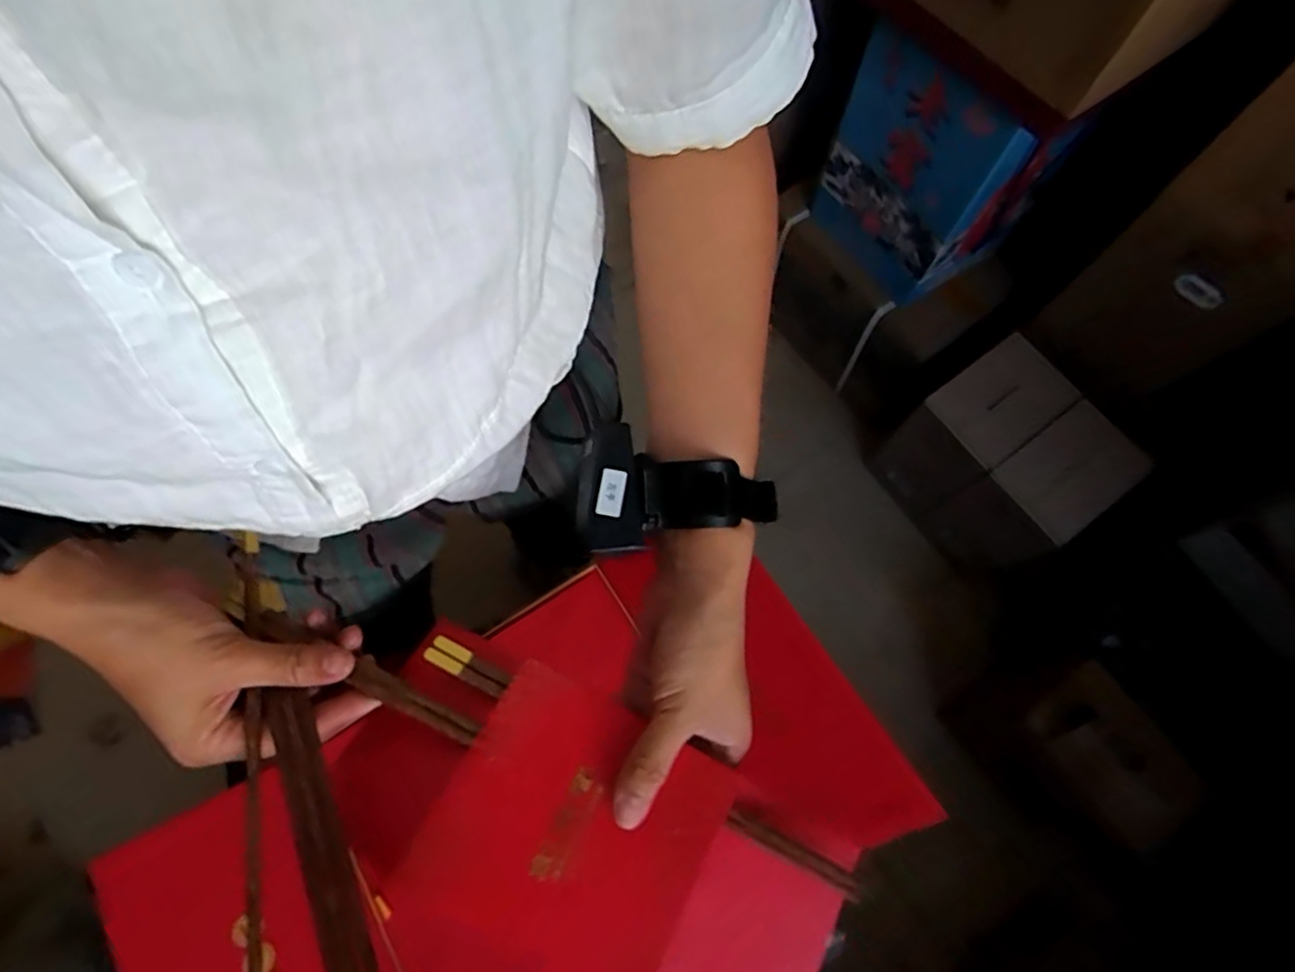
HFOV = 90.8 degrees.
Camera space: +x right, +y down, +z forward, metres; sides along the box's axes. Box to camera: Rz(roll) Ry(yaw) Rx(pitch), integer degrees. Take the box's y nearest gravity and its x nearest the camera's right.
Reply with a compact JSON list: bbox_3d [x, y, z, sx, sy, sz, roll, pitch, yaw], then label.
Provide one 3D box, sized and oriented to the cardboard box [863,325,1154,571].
[{"bbox_3d":[0.695,-0.038,1.290,0.271,0.374,0.337,-32,72,-12],"label":"cardboard box"}]

